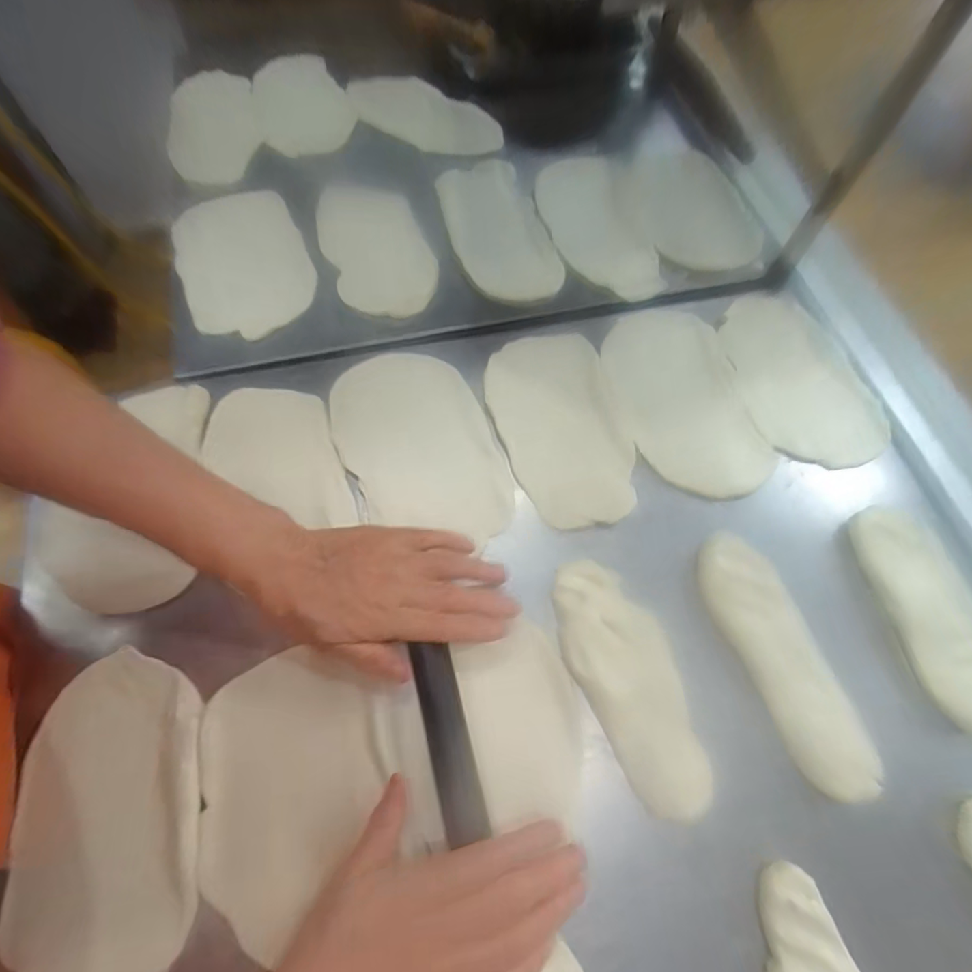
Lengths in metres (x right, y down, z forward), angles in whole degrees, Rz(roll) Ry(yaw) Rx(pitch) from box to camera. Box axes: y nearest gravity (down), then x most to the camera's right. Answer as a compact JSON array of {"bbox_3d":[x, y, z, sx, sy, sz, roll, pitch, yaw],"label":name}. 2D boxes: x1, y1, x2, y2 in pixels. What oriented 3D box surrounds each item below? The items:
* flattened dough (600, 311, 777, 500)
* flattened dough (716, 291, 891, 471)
[{"bbox_3d":[0.170,-0.078,0.464,0.113,0.013,0.189,-11,65,-8],"label":"flattened dough"},{"bbox_3d":[0.271,-0.098,0.467,0.099,0.018,0.182,-21,67,-12],"label":"flattened dough"}]

